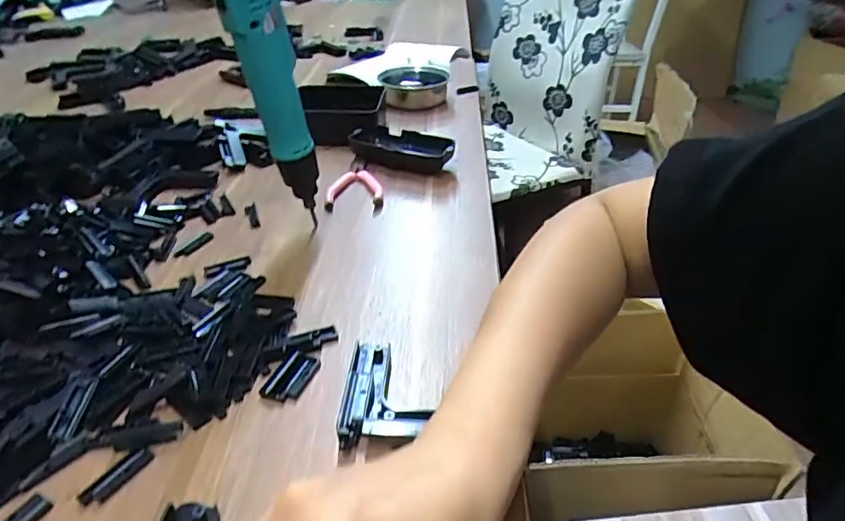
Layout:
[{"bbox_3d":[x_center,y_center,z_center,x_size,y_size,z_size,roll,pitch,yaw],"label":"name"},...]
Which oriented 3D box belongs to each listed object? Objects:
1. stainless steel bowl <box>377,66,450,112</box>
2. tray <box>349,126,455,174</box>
[{"bbox_3d":[-0.011,-0.234,0.736,0.092,0.040,0.091,0,35,0],"label":"stainless steel bowl"},{"bbox_3d":[-0.022,-0.121,0.579,0.114,0.024,0.054,16,38,22],"label":"tray"}]

